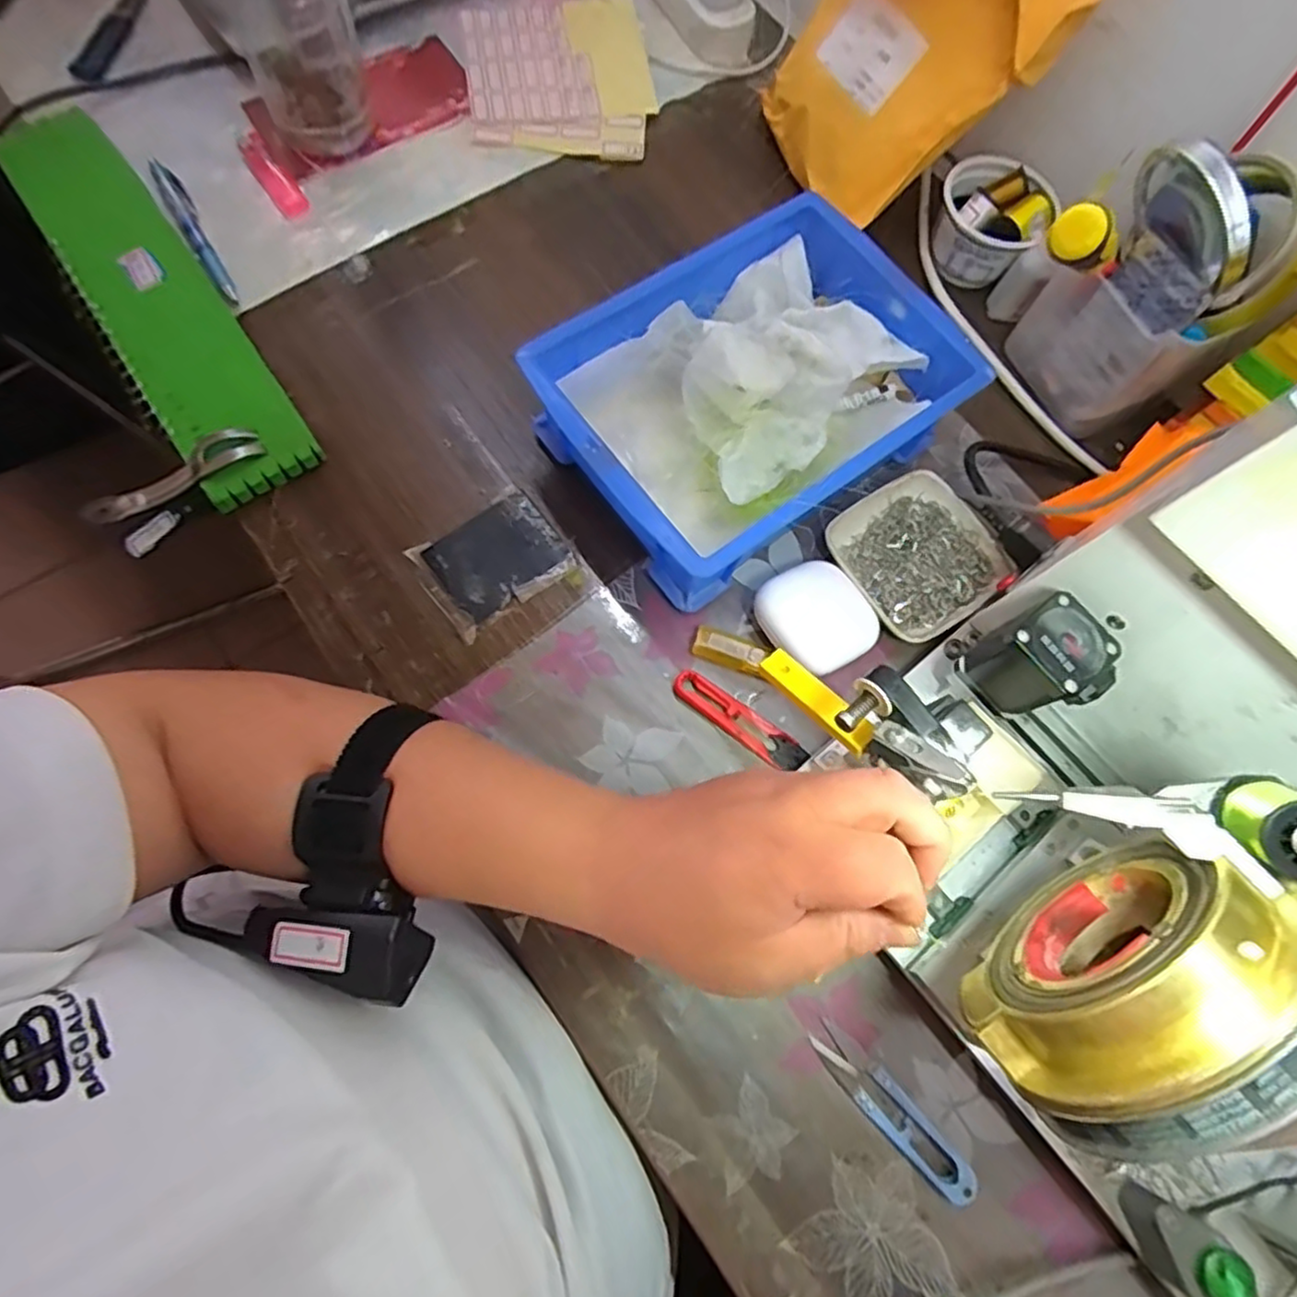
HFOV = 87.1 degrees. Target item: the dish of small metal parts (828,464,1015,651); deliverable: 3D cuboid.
[{"bbox_3d":[0.172,-0.059,0.439,0.096,0.017,0.096,-35,79,-13],"label":"dish of small metal parts"}]

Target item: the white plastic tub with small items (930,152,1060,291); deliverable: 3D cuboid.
[{"bbox_3d":[0.249,-0.316,0.505,0.076,0.052,0.066,31,73,6],"label":"white plastic tub with small items"}]

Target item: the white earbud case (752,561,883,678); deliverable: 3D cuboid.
[{"bbox_3d":[0.102,-0.018,0.420,0.063,0.021,0.066,-32,78,-12],"label":"white earbud case"}]

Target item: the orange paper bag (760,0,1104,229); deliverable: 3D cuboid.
[{"bbox_3d":[0.176,-0.412,0.451,0.061,0.217,0.156,-28,85,-51],"label":"orange paper bag"}]

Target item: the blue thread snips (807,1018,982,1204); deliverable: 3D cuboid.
[{"bbox_3d":[0.127,0.240,0.355,0.022,0.010,0.100,-40,80,-14],"label":"blue thread snips"}]

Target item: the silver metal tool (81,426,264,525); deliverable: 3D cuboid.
[{"bbox_3d":[-0.293,-0.106,0.420,0.107,0.018,0.018,-29,77,-12],"label":"silver metal tool"}]

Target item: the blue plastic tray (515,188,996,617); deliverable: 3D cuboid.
[{"bbox_3d":[0.067,-0.161,0.438,0.246,0.071,0.177,-35,78,-13],"label":"blue plastic tray"}]

